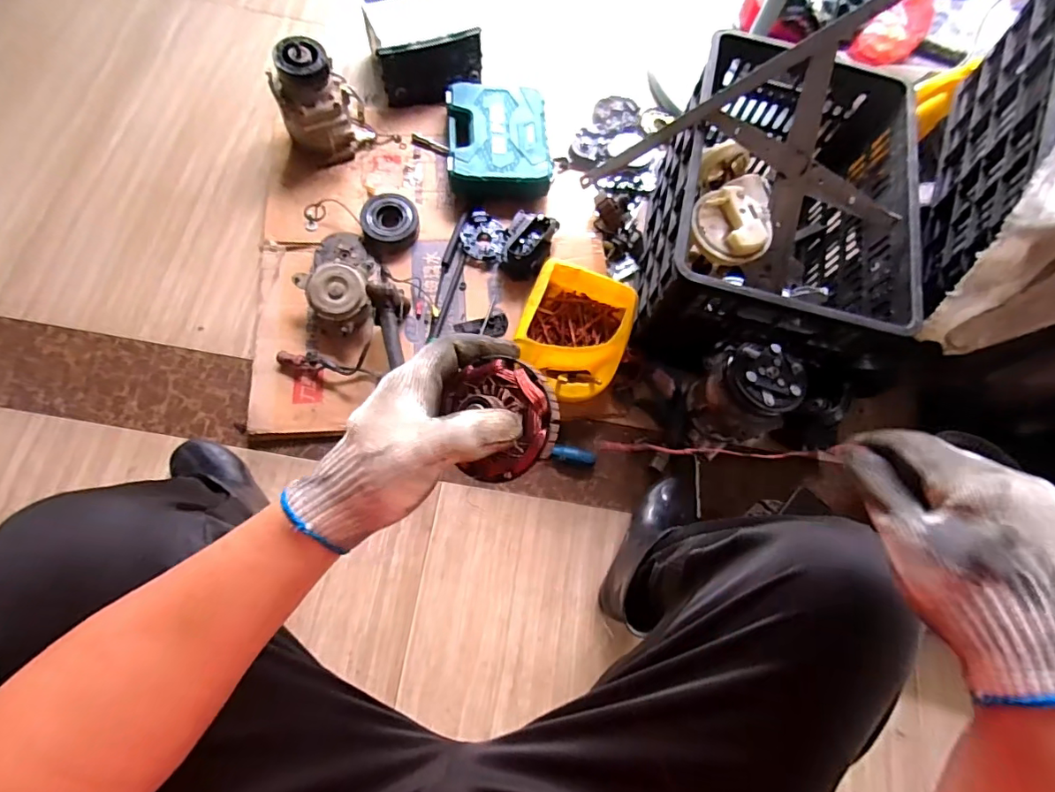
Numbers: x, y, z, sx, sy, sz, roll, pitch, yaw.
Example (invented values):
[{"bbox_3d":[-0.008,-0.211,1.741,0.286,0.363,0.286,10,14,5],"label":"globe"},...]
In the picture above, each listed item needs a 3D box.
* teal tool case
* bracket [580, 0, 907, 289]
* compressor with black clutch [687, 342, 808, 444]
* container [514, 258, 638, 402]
[{"bbox_3d":[-0.058,-0.510,1.023,0.201,0.067,0.253,-3,68,-3],"label":"teal tool case"},{"bbox_3d":[0.351,-0.319,0.792,0.312,0.464,0.039,57,38,-20],"label":"bracket"},{"bbox_3d":[0.345,-0.003,0.808,0.124,0.168,0.128,15,71,0],"label":"compressor with black clutch"},{"bbox_3d":[0.080,-0.105,0.869,0.181,0.074,0.228,17,71,1],"label":"container"}]

